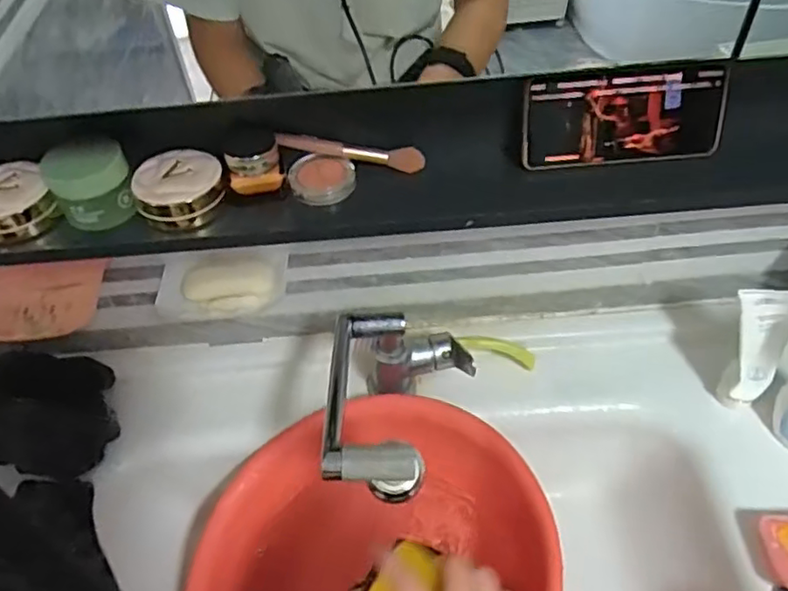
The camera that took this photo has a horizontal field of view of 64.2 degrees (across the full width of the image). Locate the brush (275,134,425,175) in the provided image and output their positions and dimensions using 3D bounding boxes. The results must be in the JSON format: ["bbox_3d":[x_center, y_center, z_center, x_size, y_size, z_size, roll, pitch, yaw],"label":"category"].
[{"bbox_3d":[-0.037,-0.126,0.550,0.129,0.017,0.013,7,47,-11],"label":"brush"}]

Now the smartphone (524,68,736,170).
[{"bbox_3d":[0.194,-0.149,0.532,0.167,0.078,0.009,-4,27,0],"label":"smartphone"}]

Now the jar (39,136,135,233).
[{"bbox_3d":[-0.256,-0.094,0.532,0.064,0.056,0.056,-22,51,-16],"label":"jar"}]

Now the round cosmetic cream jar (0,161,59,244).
[{"bbox_3d":[-0.335,-0.081,0.547,0.067,0.037,0.066,-2,48,2],"label":"round cosmetic cream jar"}]

